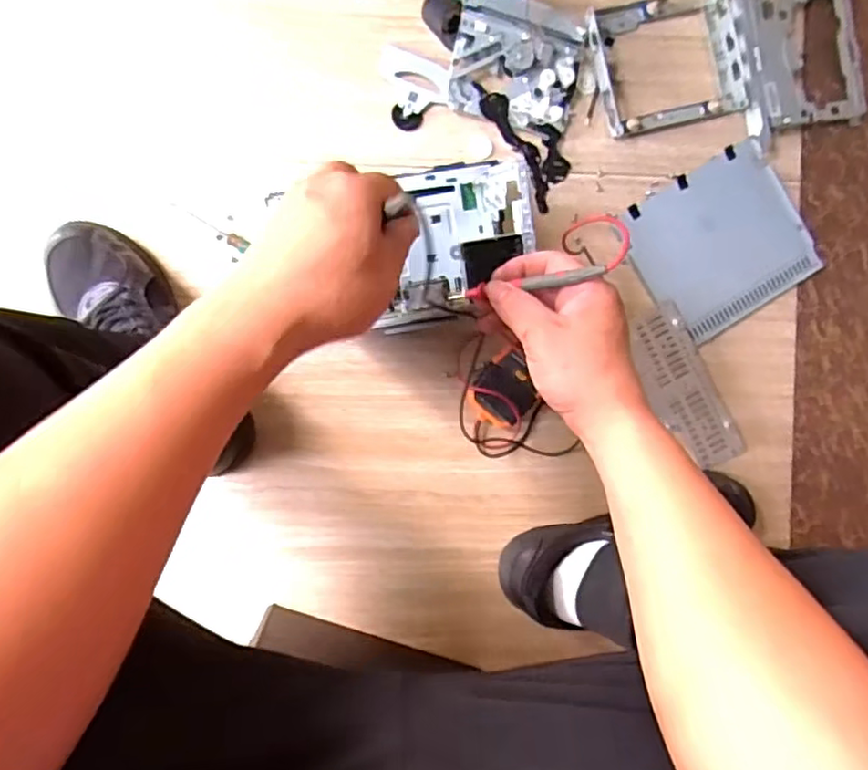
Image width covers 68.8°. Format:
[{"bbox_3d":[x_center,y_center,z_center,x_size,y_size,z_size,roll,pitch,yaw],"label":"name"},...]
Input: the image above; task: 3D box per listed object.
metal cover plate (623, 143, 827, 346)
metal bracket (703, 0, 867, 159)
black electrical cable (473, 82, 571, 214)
[{"bbox_3d":[0.300,-0.148,0.661,0.170,0.007,0.159,-31,95,-2],"label":"metal cover plate"},{"bbox_3d":[0.369,-0.342,0.647,0.148,0.022,0.170,-19,94,-3],"label":"metal bracket"},{"bbox_3d":[0.096,-0.247,0.630,0.055,0.011,0.134,-33,95,-2],"label":"black electrical cable"}]

